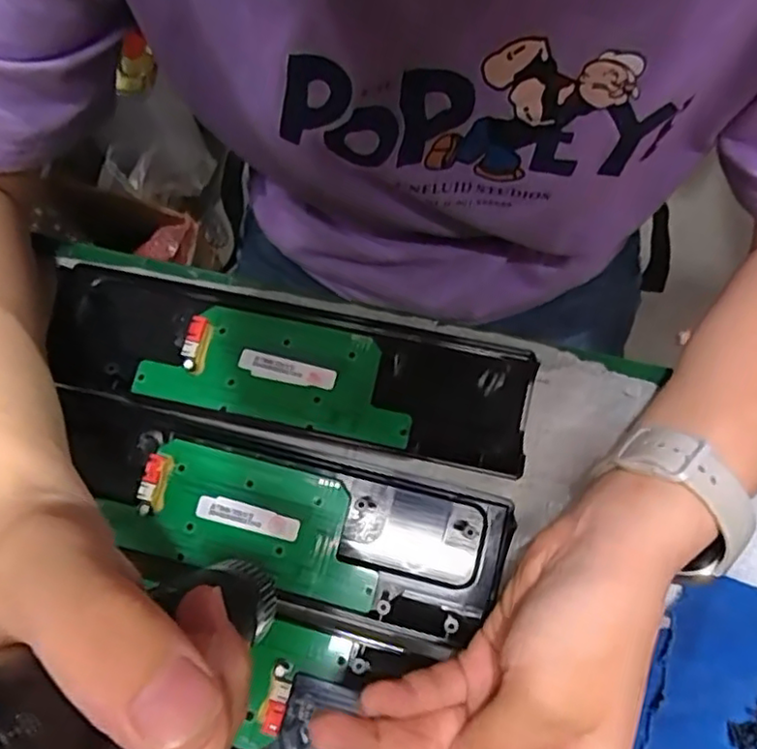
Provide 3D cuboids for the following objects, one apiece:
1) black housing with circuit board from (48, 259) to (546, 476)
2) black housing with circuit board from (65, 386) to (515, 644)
[{"bbox_3d":[-0.049,-0.006,0.321,0.245,0.015,0.065,11,76,5],"label":"black housing with circuit board"},{"bbox_3d":[-0.049,0.066,0.301,0.212,0.019,0.067,14,76,6],"label":"black housing with circuit board"}]

